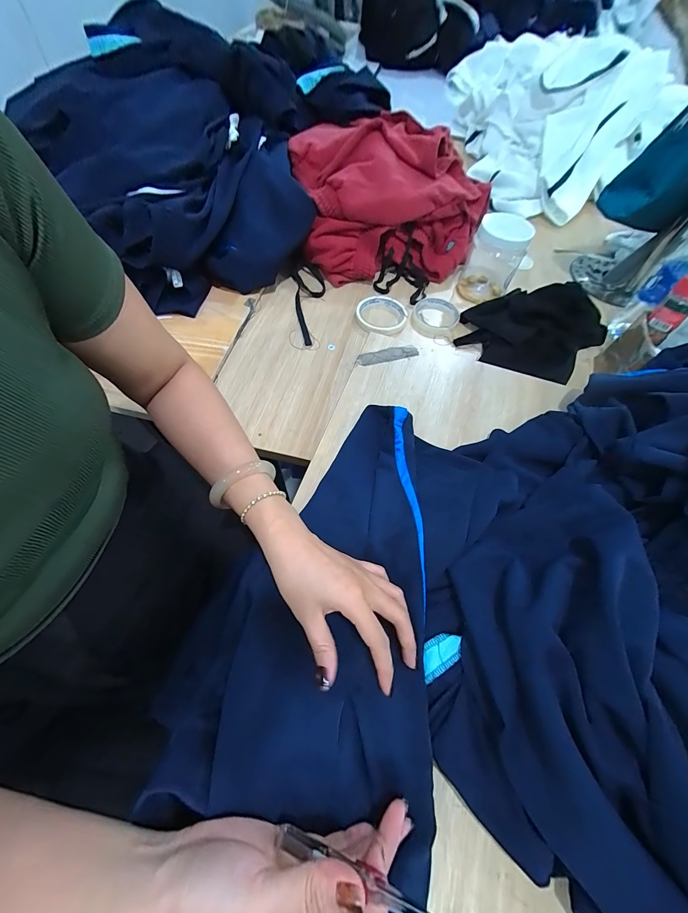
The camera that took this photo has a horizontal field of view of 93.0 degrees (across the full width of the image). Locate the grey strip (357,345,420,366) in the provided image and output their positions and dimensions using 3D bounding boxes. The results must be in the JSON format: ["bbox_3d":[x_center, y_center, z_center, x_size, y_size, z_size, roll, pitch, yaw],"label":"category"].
[{"bbox_3d":[0.068,-0.159,0.514,0.099,0.004,0.024,-14,68,-11],"label":"grey strip"}]

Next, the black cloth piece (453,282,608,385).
[{"bbox_3d":[0.338,-0.241,0.579,0.225,0.058,0.191,36,66,15],"label":"black cloth piece"}]

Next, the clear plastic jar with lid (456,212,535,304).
[{"bbox_3d":[0.282,-0.376,0.619,0.094,0.120,0.103,1,59,-1],"label":"clear plastic jar with lid"}]

